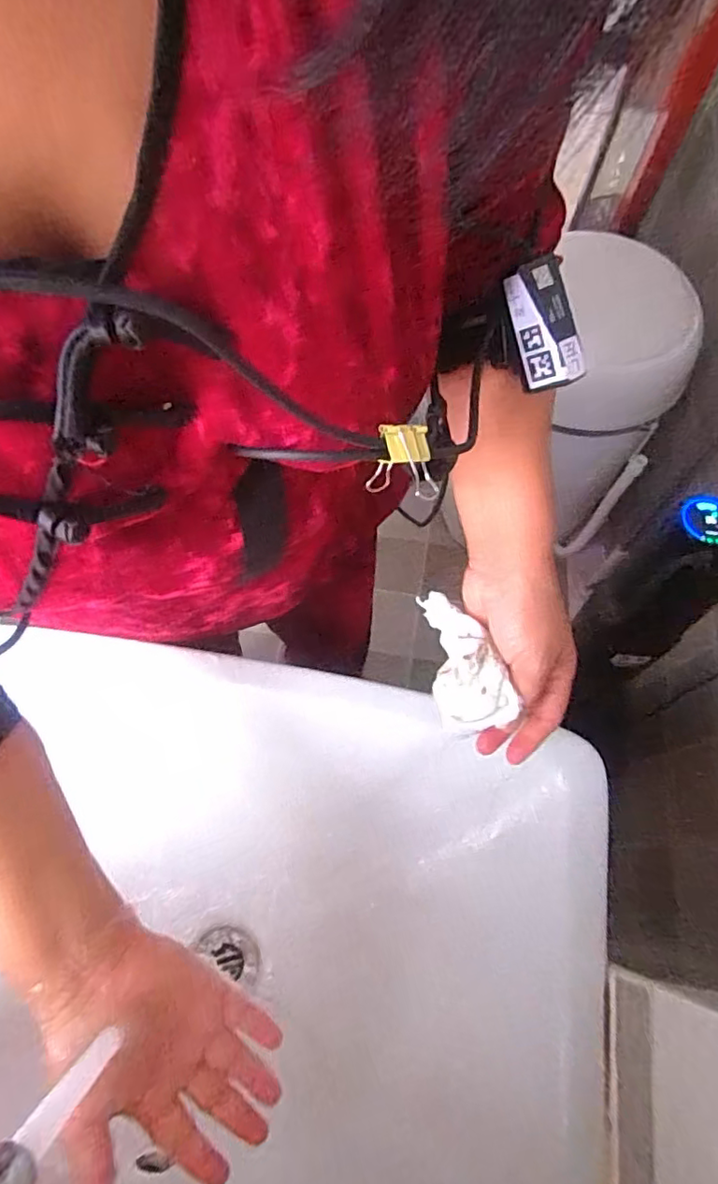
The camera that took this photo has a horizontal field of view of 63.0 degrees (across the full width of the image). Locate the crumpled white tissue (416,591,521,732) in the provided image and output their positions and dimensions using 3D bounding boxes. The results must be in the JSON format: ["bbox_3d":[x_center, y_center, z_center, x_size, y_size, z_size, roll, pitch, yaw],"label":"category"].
[{"bbox_3d":[0.073,0.044,0.410,0.043,0.047,0.099,-5,66,-5],"label":"crumpled white tissue"}]

